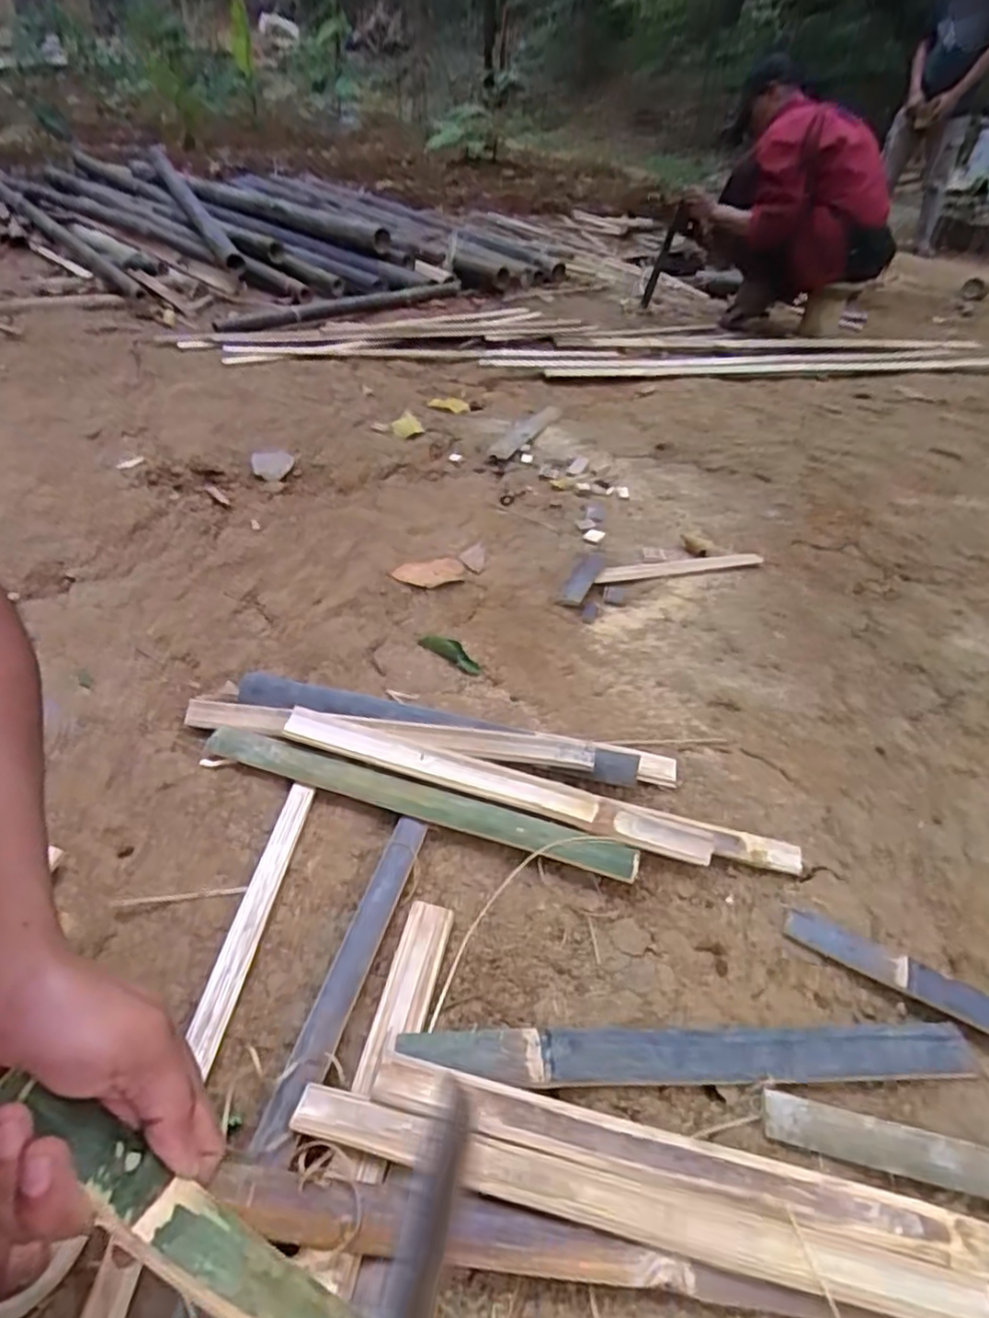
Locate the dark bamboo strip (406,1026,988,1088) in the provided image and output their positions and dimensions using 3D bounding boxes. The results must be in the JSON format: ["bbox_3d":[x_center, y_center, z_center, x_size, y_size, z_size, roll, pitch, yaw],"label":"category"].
[{"bbox_3d":[0.137,0.270,0.466,0.391,0.017,0.035,3,40,-6],"label":"dark bamboo strip"}]

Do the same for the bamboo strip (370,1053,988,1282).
[{"bbox_3d":[0.120,0.306,0.411,0.393,0.013,0.028,10,41,8],"label":"bamboo strip"}]

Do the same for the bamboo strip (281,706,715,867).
[{"bbox_3d":[-0.007,0.112,0.628,0.402,0.009,0.035,15,57,10],"label":"bamboo strip"}]

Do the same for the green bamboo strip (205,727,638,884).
[{"bbox_3d":[-0.078,0.124,0.619,0.408,0.012,0.038,14,49,13],"label":"green bamboo strip"}]

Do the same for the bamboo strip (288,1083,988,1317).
[{"bbox_3d":[0.075,0.311,0.388,0.390,0.012,0.029,10,41,8],"label":"bamboo strip"}]

